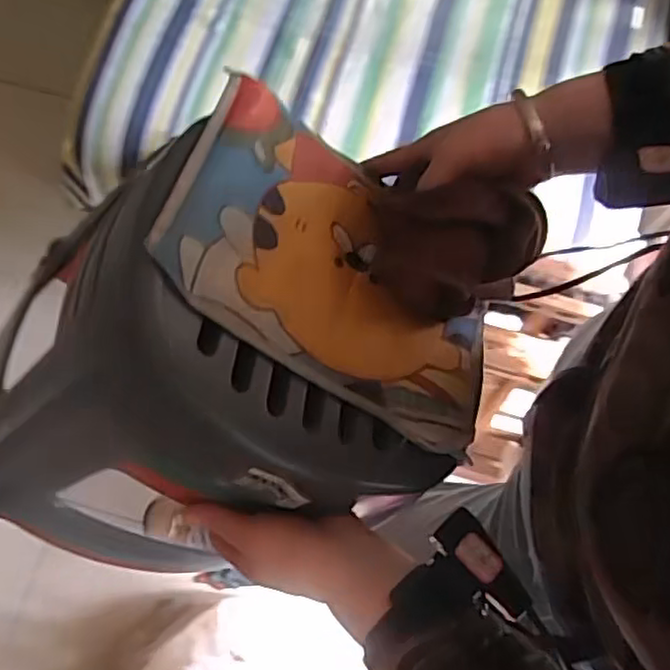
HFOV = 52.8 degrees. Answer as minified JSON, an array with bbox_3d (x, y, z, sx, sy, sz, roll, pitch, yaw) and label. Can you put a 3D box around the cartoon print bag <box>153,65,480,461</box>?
[{"bbox_3d":[0.007,-0.046,0.438,0.235,0.021,0.166,31,56,-25],"label":"cartoon print bag"}]

